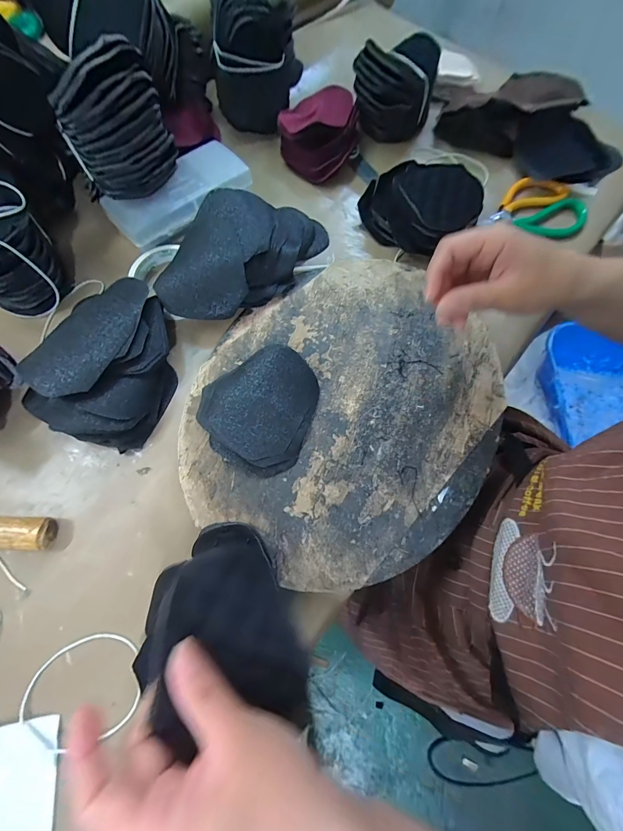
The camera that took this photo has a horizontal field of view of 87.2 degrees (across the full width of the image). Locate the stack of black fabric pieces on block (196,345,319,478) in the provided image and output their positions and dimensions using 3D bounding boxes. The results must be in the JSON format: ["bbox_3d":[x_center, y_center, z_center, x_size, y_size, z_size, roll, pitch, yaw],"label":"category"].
[{"bbox_3d":[-0.051,-0.010,0.307,0.101,0.024,0.114,17,71,5],"label":"stack of black fabric pieces on block"}]

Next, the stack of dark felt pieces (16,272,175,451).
[{"bbox_3d":[-0.184,-0.053,0.307,0.106,0.046,0.152,23,71,7],"label":"stack of dark felt pieces"}]

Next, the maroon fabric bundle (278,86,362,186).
[{"bbox_3d":[0.010,-0.380,0.444,0.097,0.049,0.122,18,71,5],"label":"maroon fabric bundle"}]

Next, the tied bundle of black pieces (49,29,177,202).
[{"bbox_3d":[-0.183,-0.279,0.314,0.057,0.104,0.091,12,70,3],"label":"tied bundle of black pieces"}]

